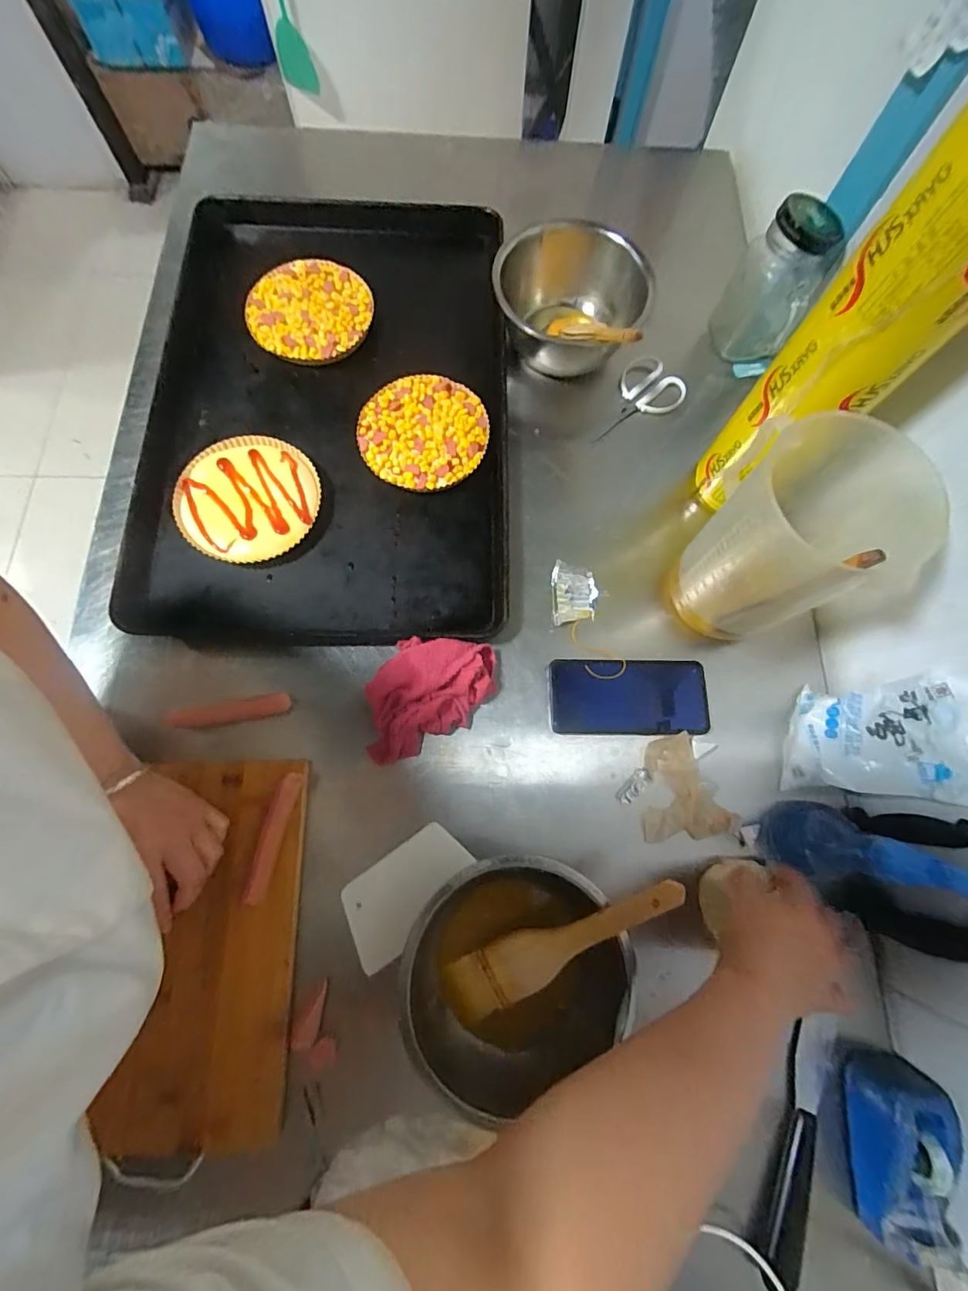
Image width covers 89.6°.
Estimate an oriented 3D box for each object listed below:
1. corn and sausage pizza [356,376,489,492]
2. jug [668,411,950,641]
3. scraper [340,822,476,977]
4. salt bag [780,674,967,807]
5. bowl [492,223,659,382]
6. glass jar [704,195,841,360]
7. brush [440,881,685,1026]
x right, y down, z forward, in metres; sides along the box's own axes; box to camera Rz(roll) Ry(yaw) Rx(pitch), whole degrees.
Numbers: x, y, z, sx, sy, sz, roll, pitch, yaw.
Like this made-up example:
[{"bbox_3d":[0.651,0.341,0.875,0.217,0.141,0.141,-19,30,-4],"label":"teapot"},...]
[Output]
[{"bbox_3d":[-0.069,-0.241,0.548,0.141,0.013,0.131,3,74,-1],"label":"corn and sausage pizza"},{"bbox_3d":[0.268,-0.094,0.440,0.120,0.188,0.126,0,74,-2],"label":"jug"},{"bbox_3d":[-0.070,0.226,0.447,0.121,0.011,0.075,-33,78,-10],"label":"scraper"},{"bbox_3d":[0.343,0.081,0.429,0.033,0.153,0.097,25,70,-27],"label":"salt bag"},{"bbox_3d":[0.092,-0.392,0.571,0.152,0.094,0.158,0,74,-2],"label":"bowl"},{"bbox_3d":[0.323,-0.404,0.555,0.088,0.146,0.088,0,74,-2],"label":"glass jar"},{"bbox_3d":[0.061,0.246,0.398,0.216,0.015,0.046,-35,77,15],"label":"brush"}]

